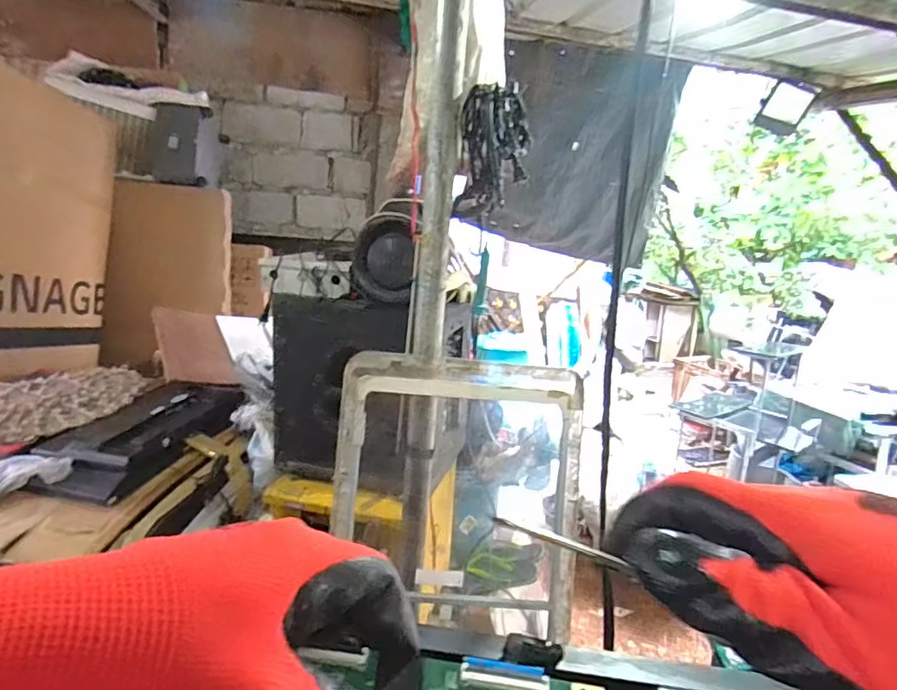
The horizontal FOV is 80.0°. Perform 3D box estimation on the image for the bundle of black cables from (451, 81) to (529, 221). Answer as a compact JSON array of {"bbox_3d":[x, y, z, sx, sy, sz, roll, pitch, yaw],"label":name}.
[{"bbox_3d":[0.074,-0.313,0.875,0.109,0.194,0.078,6,12,6],"label":"bundle of black cables"}]

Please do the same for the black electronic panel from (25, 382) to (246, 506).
[{"bbox_3d":[-0.802,0.215,1.403,0.305,0.072,0.498,13,26,16],"label":"black electronic panel"}]

